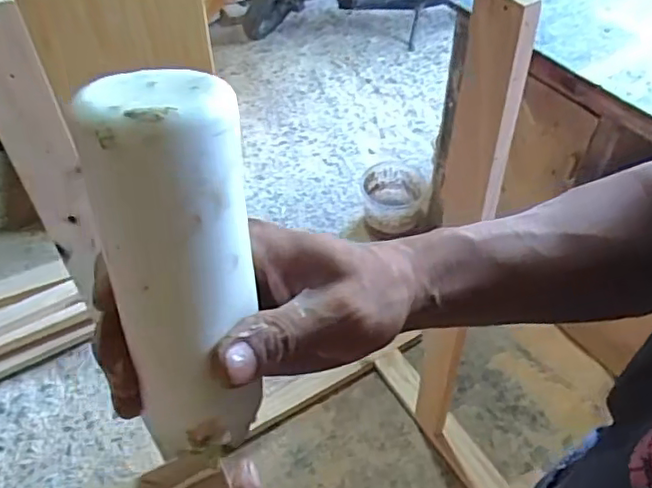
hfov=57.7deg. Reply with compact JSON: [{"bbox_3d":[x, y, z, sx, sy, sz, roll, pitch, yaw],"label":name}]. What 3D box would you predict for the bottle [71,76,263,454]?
[{"bbox_3d":[-0.052,0.016,0.225,0.048,0.150,0.039,-4,28,-5],"label":"bottle"}]

